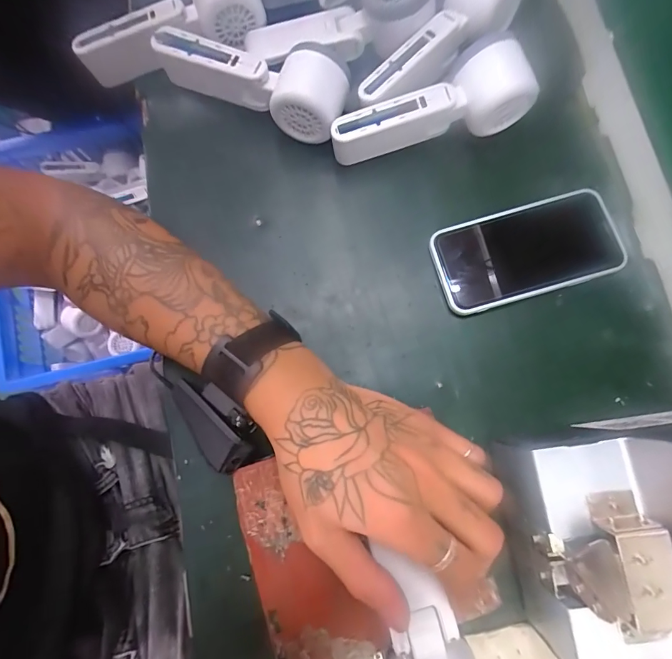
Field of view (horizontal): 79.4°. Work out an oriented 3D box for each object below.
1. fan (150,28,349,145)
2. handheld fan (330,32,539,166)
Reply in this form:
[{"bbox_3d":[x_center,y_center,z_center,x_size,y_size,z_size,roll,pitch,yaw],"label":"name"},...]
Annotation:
[{"bbox_3d":[-0.066,-0.223,0.352,0.167,0.056,0.080,27,80,6],"label":"fan"},{"bbox_3d":[0.076,-0.184,0.337,0.162,0.061,0.053,-12,78,-2],"label":"handheld fan"}]

